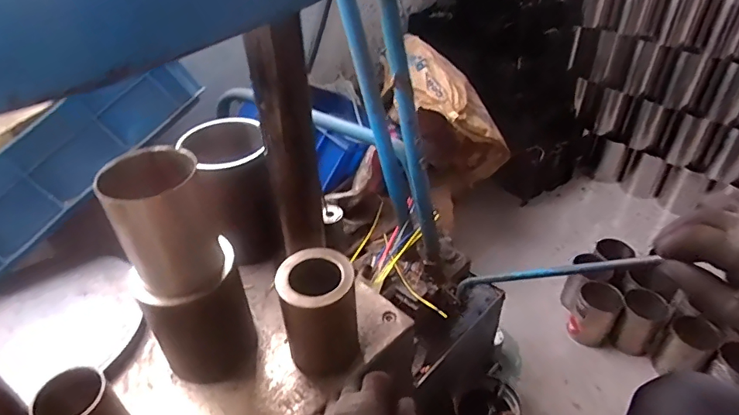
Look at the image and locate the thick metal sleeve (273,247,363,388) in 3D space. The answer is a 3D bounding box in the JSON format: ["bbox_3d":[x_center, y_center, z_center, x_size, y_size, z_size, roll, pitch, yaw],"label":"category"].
[{"bbox_3d":[-0.059,0.133,0.573,0.091,0.136,0.093,-1,39,1],"label":"thick metal sleeve"}]

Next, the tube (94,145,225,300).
[{"bbox_3d":[-0.214,0.013,0.500,0.086,0.141,0.096,-20,42,-21],"label":"tube"}]

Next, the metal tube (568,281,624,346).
[{"bbox_3d":[0.516,0.251,1.094,0.091,0.131,0.077,24,46,29],"label":"metal tube"}]

